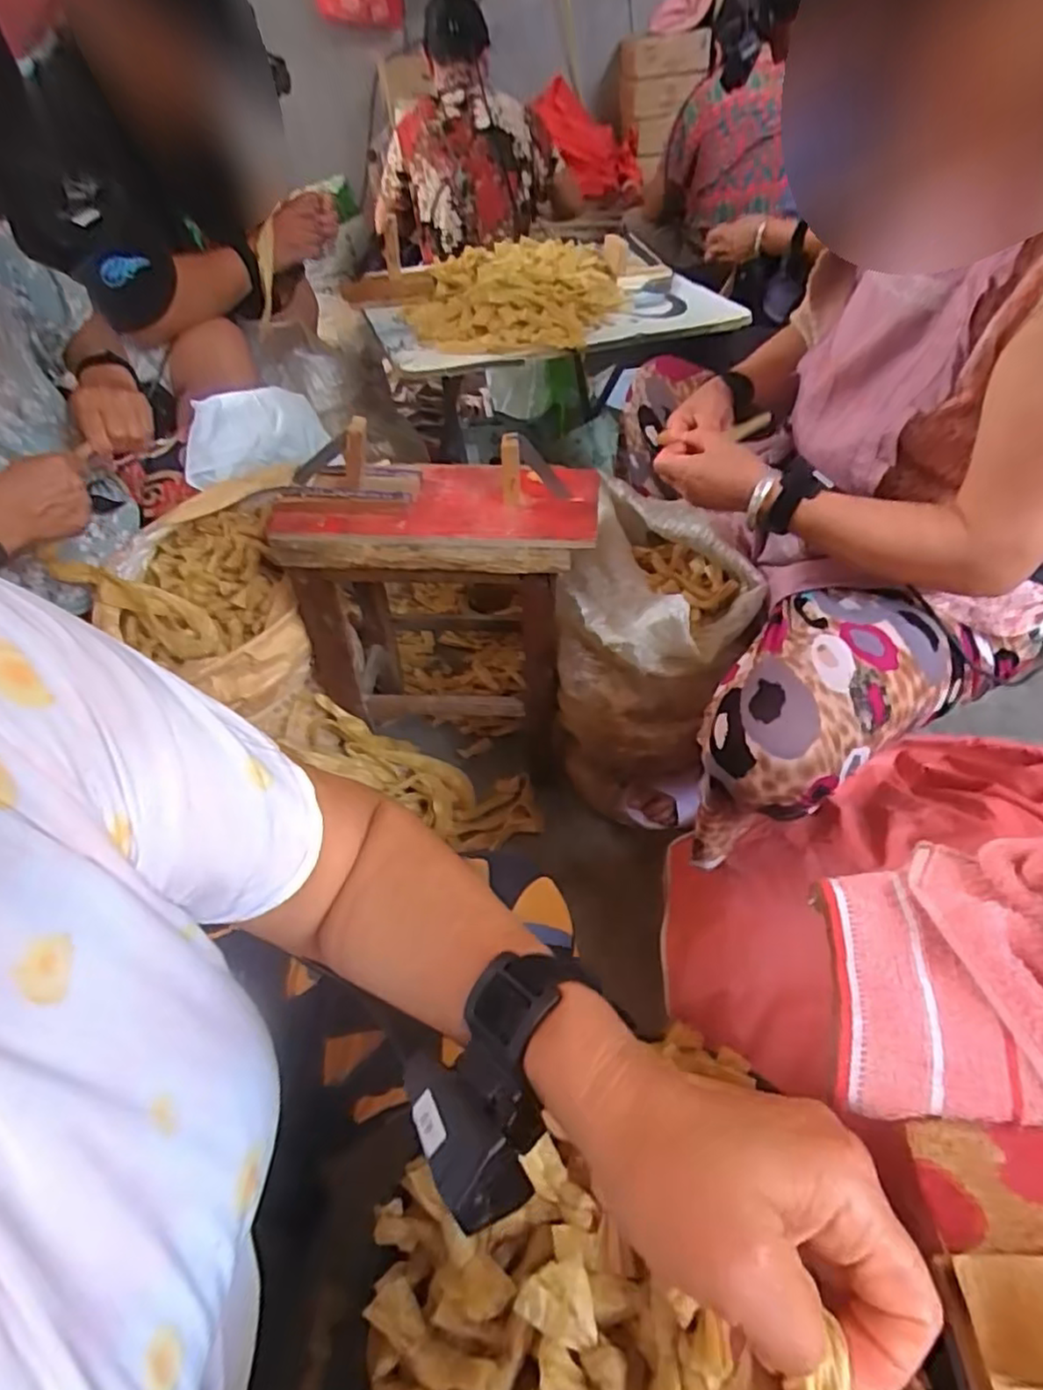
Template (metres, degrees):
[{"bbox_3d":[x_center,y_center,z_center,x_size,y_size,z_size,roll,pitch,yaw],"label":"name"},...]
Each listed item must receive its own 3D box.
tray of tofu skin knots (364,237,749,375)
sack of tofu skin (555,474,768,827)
[{"bbox_3d":[0.037,-0.676,1.115,0.581,0.083,0.359,-20,48,-16],"label":"tray of tofu skin knots"},{"bbox_3d":[0.180,-0.069,0.945,0.235,0.333,0.359,5,46,7],"label":"sack of tofu skin"}]

